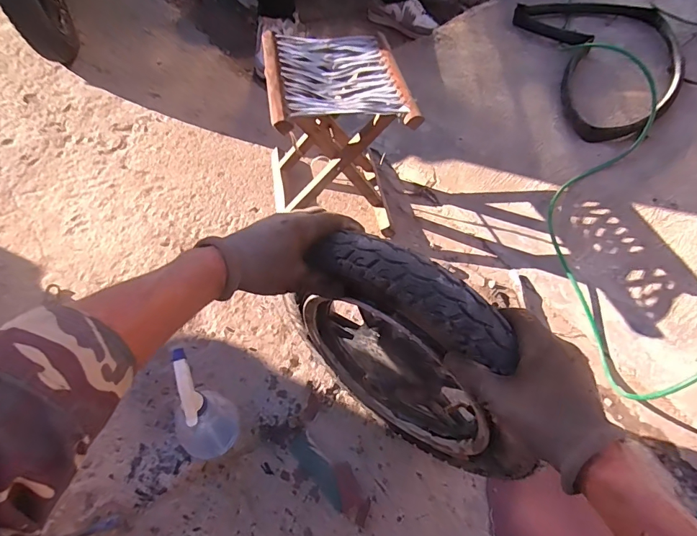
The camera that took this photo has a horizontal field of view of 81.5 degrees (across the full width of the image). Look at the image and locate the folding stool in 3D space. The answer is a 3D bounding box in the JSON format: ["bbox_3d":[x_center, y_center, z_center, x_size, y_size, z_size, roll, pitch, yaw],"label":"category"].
[{"bbox_3d":[-0.033,-0.256,0.841,0.244,0.316,0.288,-6,55,-9],"label":"folding stool"}]

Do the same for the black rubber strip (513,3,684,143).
[{"bbox_3d":[0.714,-0.573,1.095,0.390,0.034,0.580,-7,59,-2],"label":"black rubber strip"}]

